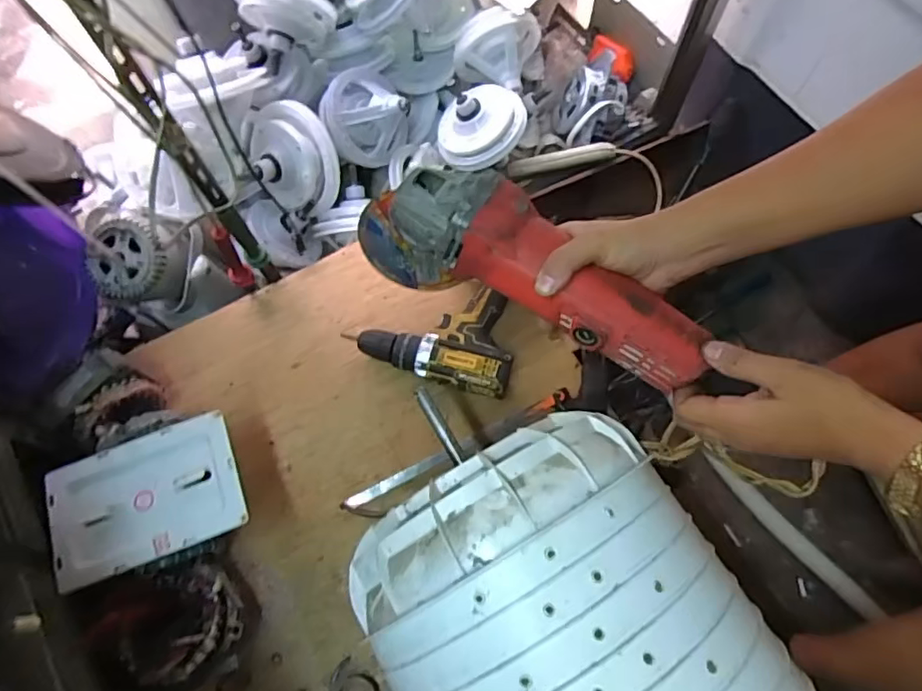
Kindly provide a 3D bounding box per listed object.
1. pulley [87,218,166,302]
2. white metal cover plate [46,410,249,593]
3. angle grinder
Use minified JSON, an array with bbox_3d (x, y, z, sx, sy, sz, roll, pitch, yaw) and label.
[{"bbox_3d":[-0.447,-0.113,0.779,0.092,0.030,0.105,8,94,-14],"label":"pulley"},{"bbox_3d":[-0.328,0.159,0.607,0.185,0.019,0.126,-21,70,-6],"label":"white metal cover plate"},{"bbox_3d":[0.048,-0.057,0.433,0.276,0.076,0.080,27,72,9],"label":"angle grinder"}]

